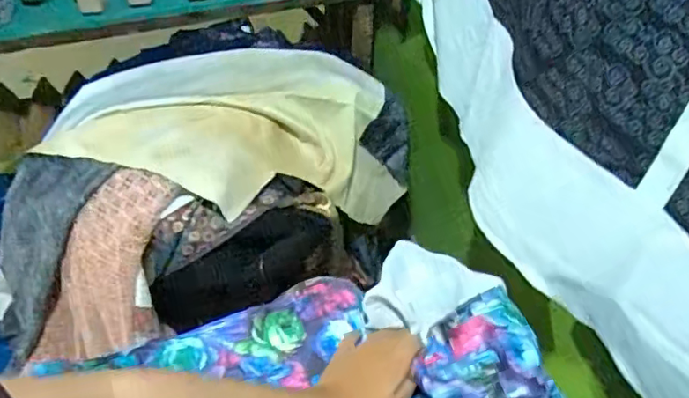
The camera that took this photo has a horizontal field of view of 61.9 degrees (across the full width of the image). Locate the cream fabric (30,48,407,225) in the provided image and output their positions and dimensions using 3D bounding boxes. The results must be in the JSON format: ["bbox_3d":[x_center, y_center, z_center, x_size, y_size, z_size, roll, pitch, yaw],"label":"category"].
[{"bbox_3d":[-0.176,-0.088,0.966,0.626,0.236,0.337,3,50,-16],"label":"cream fabric"}]

